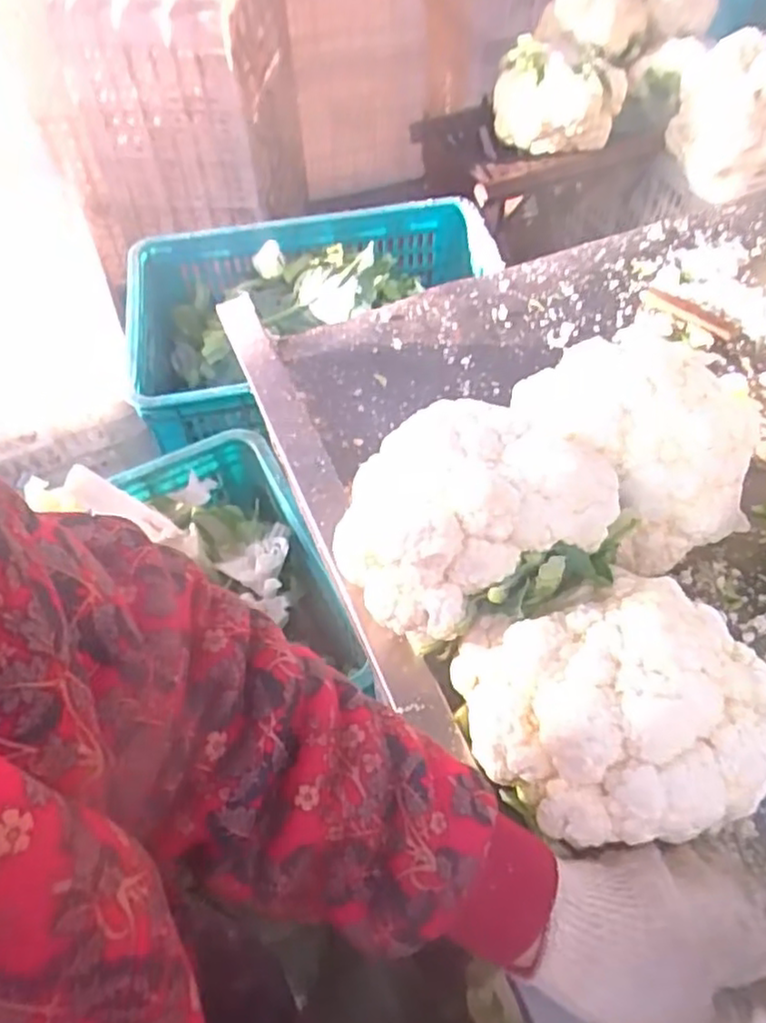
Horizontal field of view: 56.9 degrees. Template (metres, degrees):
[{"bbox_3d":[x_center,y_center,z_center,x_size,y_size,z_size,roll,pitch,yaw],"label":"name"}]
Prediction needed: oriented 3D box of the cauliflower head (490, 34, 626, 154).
[{"bbox_3d":[0.279,-0.659,1.126,0.186,0.120,0.119,19,58,16],"label":"cauliflower head"}]

